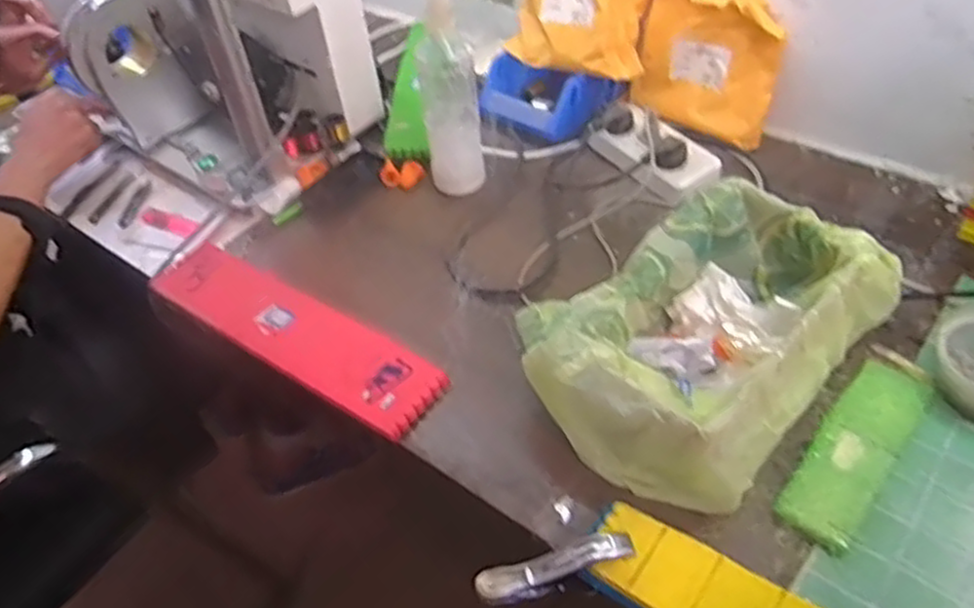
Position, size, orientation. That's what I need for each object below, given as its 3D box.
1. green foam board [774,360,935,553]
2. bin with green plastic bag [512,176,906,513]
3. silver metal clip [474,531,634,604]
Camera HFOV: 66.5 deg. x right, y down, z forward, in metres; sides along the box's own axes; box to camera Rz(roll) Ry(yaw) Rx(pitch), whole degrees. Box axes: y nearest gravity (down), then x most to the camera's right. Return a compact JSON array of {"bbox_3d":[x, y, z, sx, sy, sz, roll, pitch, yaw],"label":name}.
[{"bbox_3d":[0.290,0.112,0.582,0.056,0.013,0.171,30,57,30],"label":"green foam board"},{"bbox_3d":[0.186,0.020,0.618,0.185,0.102,0.282,32,58,31],"label":"bin with green plastic bag"},{"bbox_3d":[0.050,0.194,0.542,0.114,0.036,0.022,-13,47,-5],"label":"silver metal clip"}]

